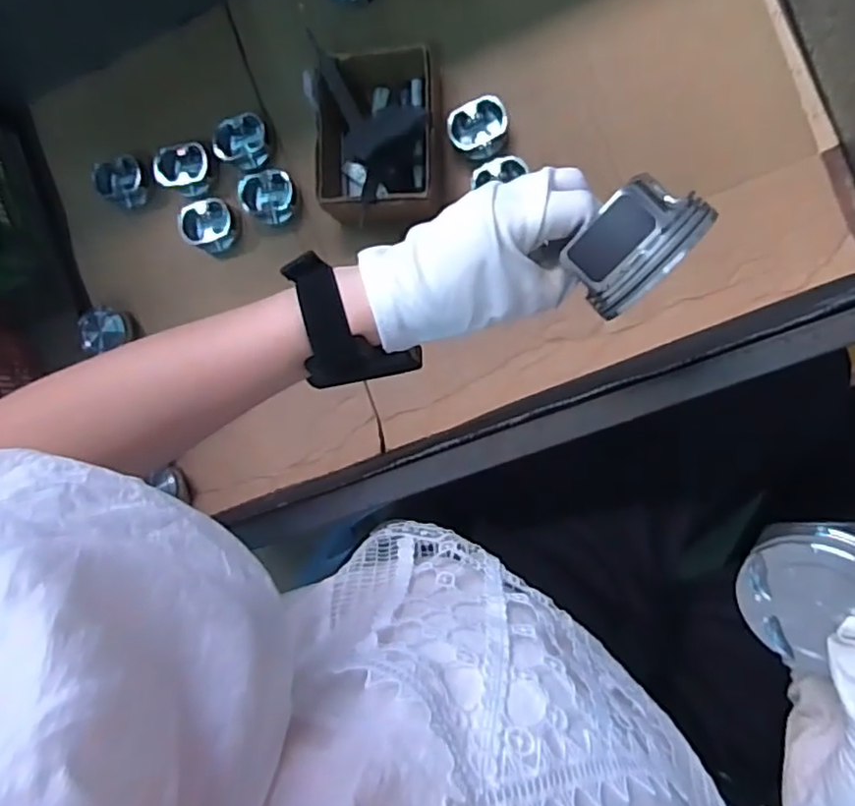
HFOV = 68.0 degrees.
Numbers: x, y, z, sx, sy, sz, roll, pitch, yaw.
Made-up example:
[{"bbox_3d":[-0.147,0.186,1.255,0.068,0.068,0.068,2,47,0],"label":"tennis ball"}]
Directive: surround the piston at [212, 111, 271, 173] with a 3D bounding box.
[{"bbox_3d":[-0.267,-0.376,0.916,0.081,0.052,0.069,-20,90,9],"label":"piston"}]

